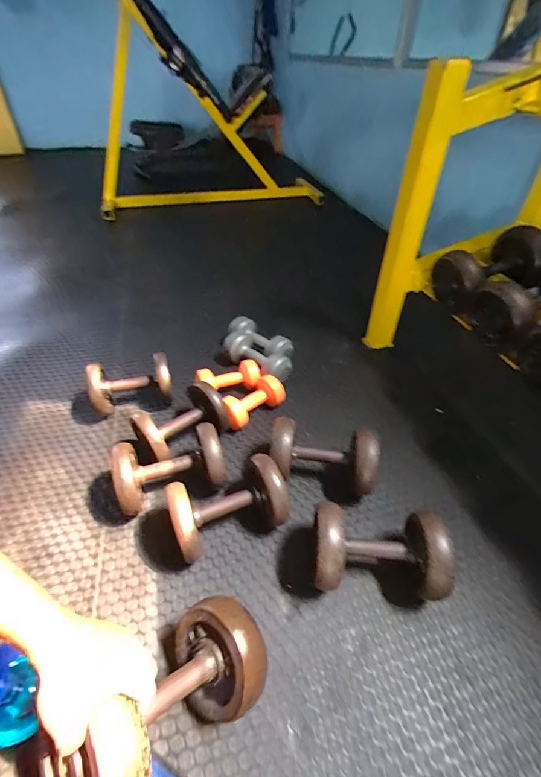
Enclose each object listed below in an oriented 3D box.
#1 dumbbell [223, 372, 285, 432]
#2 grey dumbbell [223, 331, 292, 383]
[{"bbox_3d":[-0.042,0.032,0.929,0.179,0.070,0.076,-30,51,-28],"label":"dumbbell"},{"bbox_3d":[-0.050,-0.096,1.042,0.224,0.066,0.086,33,52,29],"label":"grey dumbbell"}]

